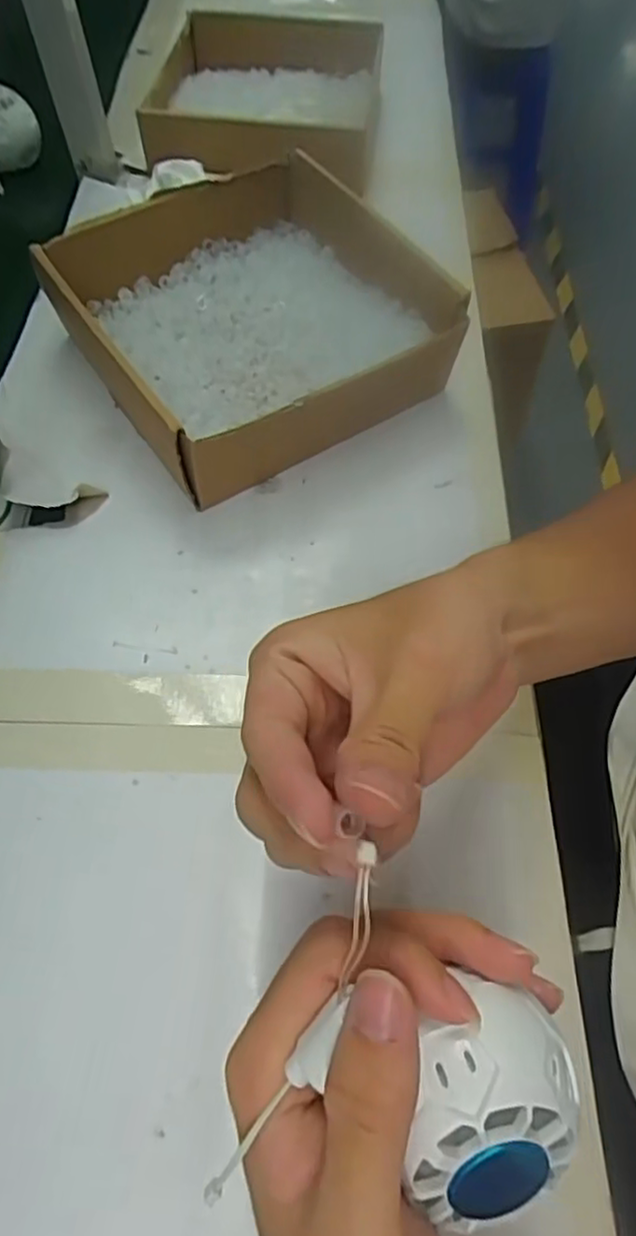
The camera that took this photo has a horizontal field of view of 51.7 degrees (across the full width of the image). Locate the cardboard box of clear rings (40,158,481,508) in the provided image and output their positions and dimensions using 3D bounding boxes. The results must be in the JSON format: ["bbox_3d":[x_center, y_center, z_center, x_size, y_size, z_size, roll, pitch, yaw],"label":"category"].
[{"bbox_3d":[-0.042,-0.204,0.447,0.218,0.071,0.215,-32,65,-14],"label":"cardboard box of clear rings"}]

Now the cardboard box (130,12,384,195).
[{"bbox_3d":[-0.045,-0.497,0.627,0.198,0.062,0.243,5,61,4],"label":"cardboard box"}]

